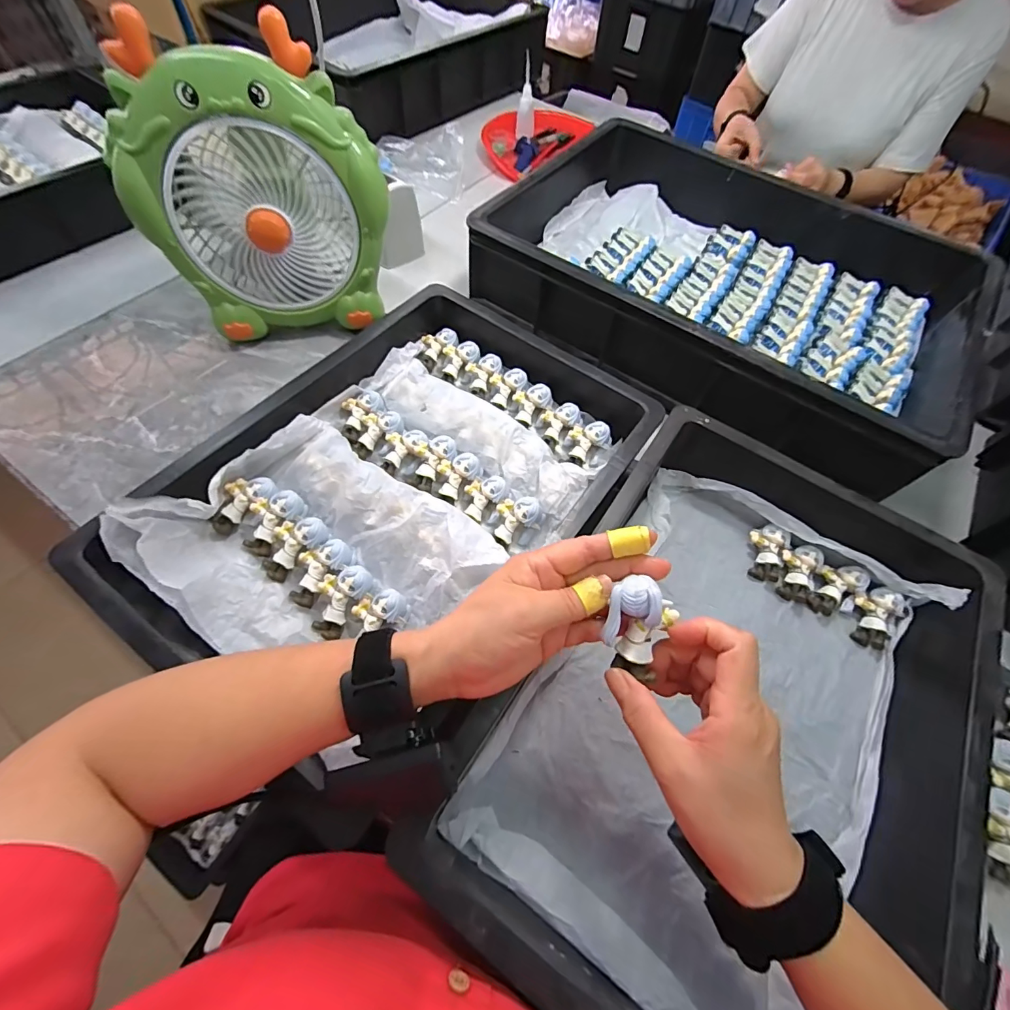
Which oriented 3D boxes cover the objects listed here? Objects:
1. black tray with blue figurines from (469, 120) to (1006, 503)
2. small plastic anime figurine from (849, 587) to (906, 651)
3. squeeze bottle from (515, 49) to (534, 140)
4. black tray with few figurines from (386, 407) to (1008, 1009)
[{"bbox_3d":[0.286,-0.296,0.591,0.578,0.105,0.411,36,64,15],"label":"black tray with blue figurines"},{"bbox_3d":[0.363,0.109,0.428,0.035,0.016,0.061,25,86,10],"label":"small plastic anime figurine"},{"bbox_3d":[0.044,-0.811,0.874,0.037,0.108,0.045,5,61,-2],"label":"squeeze bottle"},{"bbox_3d":[0.186,0.138,0.362,0.303,0.098,0.477,33,64,14],"label":"black tray with few figurines"}]

